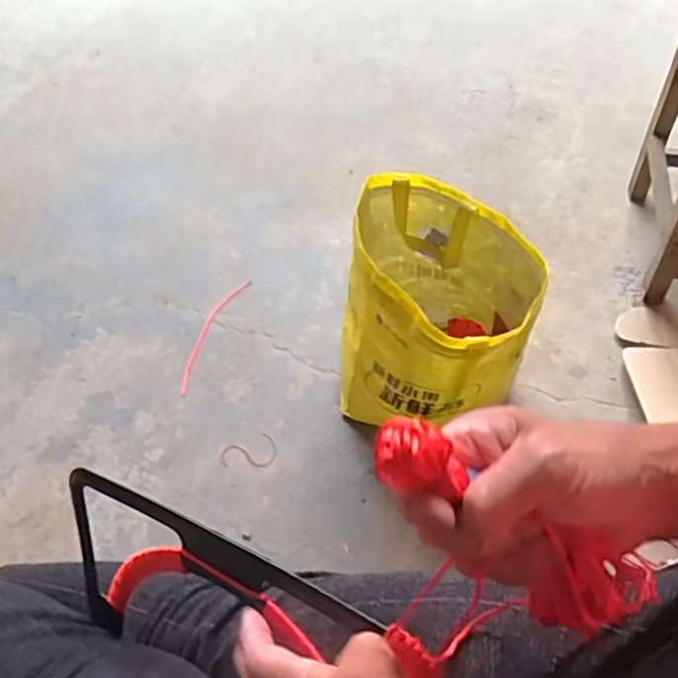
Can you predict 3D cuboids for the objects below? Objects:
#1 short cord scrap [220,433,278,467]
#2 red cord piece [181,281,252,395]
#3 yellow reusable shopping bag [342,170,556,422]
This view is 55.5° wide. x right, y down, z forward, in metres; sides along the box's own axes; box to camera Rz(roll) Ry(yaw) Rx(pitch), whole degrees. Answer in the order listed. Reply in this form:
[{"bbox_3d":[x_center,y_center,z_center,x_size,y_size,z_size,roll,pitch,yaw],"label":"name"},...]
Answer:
[{"bbox_3d":[-0.122,0.158,0.878,0.076,0.004,0.050,-18,55,-9],"label":"short cord scrap"},{"bbox_3d":[-0.200,-0.010,1.012,0.037,0.007,0.224,14,56,14],"label":"red cord piece"},{"bbox_3d":[0.124,-0.025,0.840,0.225,0.260,0.252,10,55,11],"label":"yellow reusable shopping bag"}]

